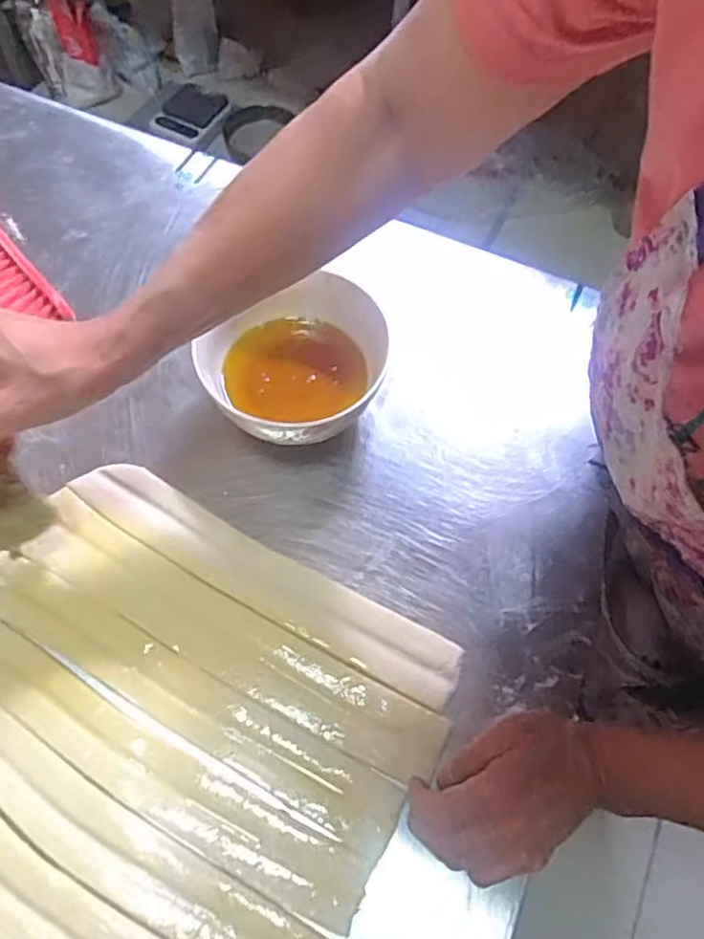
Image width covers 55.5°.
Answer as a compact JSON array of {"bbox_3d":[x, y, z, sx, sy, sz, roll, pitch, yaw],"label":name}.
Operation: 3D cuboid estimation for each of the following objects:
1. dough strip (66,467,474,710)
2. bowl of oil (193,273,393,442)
[{"bbox_3d":[-0.068,0.076,0.497,0.314,0.005,0.048,28,66,12],"label":"dough strip"},{"bbox_3d":[-0.047,-0.087,0.548,0.148,0.067,0.120,-15,65,-8],"label":"bowl of oil"}]

